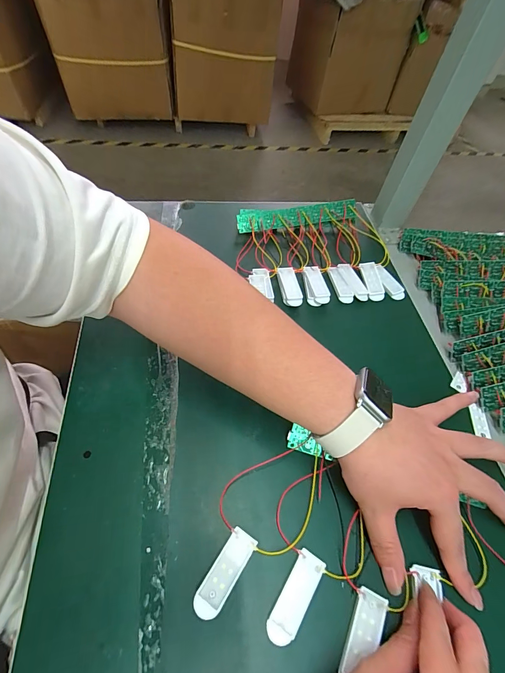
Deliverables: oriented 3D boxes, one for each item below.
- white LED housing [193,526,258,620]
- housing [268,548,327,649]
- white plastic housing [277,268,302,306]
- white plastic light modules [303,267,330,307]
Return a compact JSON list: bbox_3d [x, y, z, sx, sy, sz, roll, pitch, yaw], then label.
[{"bbox_3d":[-0.020,0.174,0.242,0.020,0.004,0.058,30,58,16],"label":"white LED housing"},{"bbox_3d":[0.031,0.187,0.237,0.020,0.004,0.057,31,58,16],"label":"housing"},{"bbox_3d":[0.046,-0.061,0.408,0.024,0.009,0.061,-3,55,-7],"label":"white plastic housing"},{"bbox_3d":[0.079,-0.064,0.412,0.025,0.009,0.055,-1,55,-5],"label":"white plastic light modules"}]

